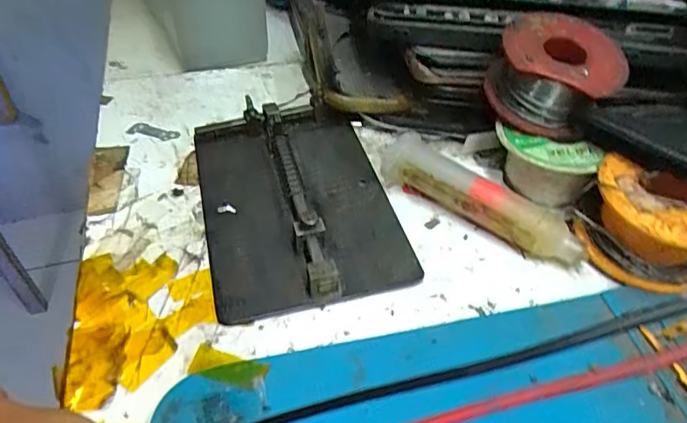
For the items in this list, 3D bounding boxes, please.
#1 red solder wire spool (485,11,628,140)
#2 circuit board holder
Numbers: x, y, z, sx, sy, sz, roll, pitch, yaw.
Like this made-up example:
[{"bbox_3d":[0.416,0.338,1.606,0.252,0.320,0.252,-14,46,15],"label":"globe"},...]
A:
[{"bbox_3d":[0.092,-0.061,0.230,0.051,0.031,0.048,17,47,16],"label":"red solder wire spool"},{"bbox_3d":[-0.021,-0.009,0.230,0.079,0.015,0.115,-11,46,-11],"label":"circuit board holder"}]

